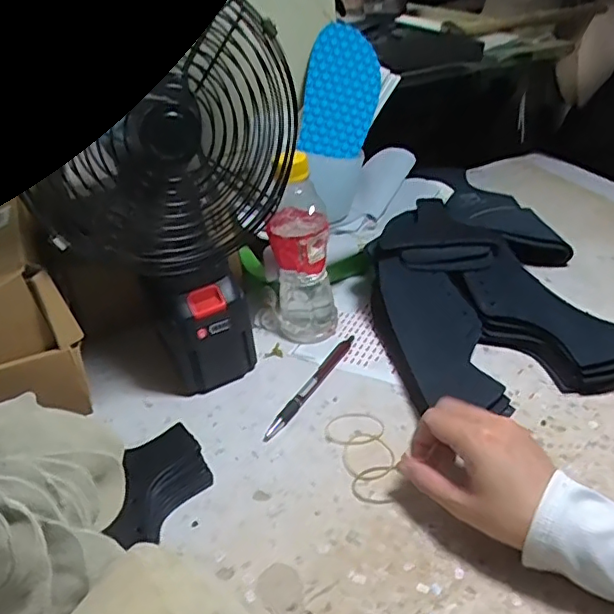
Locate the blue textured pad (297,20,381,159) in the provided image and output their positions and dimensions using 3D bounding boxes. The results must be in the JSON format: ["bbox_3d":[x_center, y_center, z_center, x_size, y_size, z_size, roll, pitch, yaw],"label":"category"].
[{"bbox_3d":[0.043,-0.266,0.717,0.089,0.155,0.009,9,5,2],"label":"blue textured pad"}]

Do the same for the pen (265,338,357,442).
[{"bbox_3d":[0.006,0.069,0.536,0.013,0.008,0.149,16,41,29],"label":"pen"}]

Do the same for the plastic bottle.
[{"bbox_3d":[-0.004,-0.051,0.546,0.058,0.196,0.059,-6,35,1],"label":"plastic bottle"}]

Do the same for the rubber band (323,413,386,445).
[{"bbox_3d":[0.040,0.101,0.490,0.050,0.004,0.035,-6,35,2],"label":"rubber band"}]

